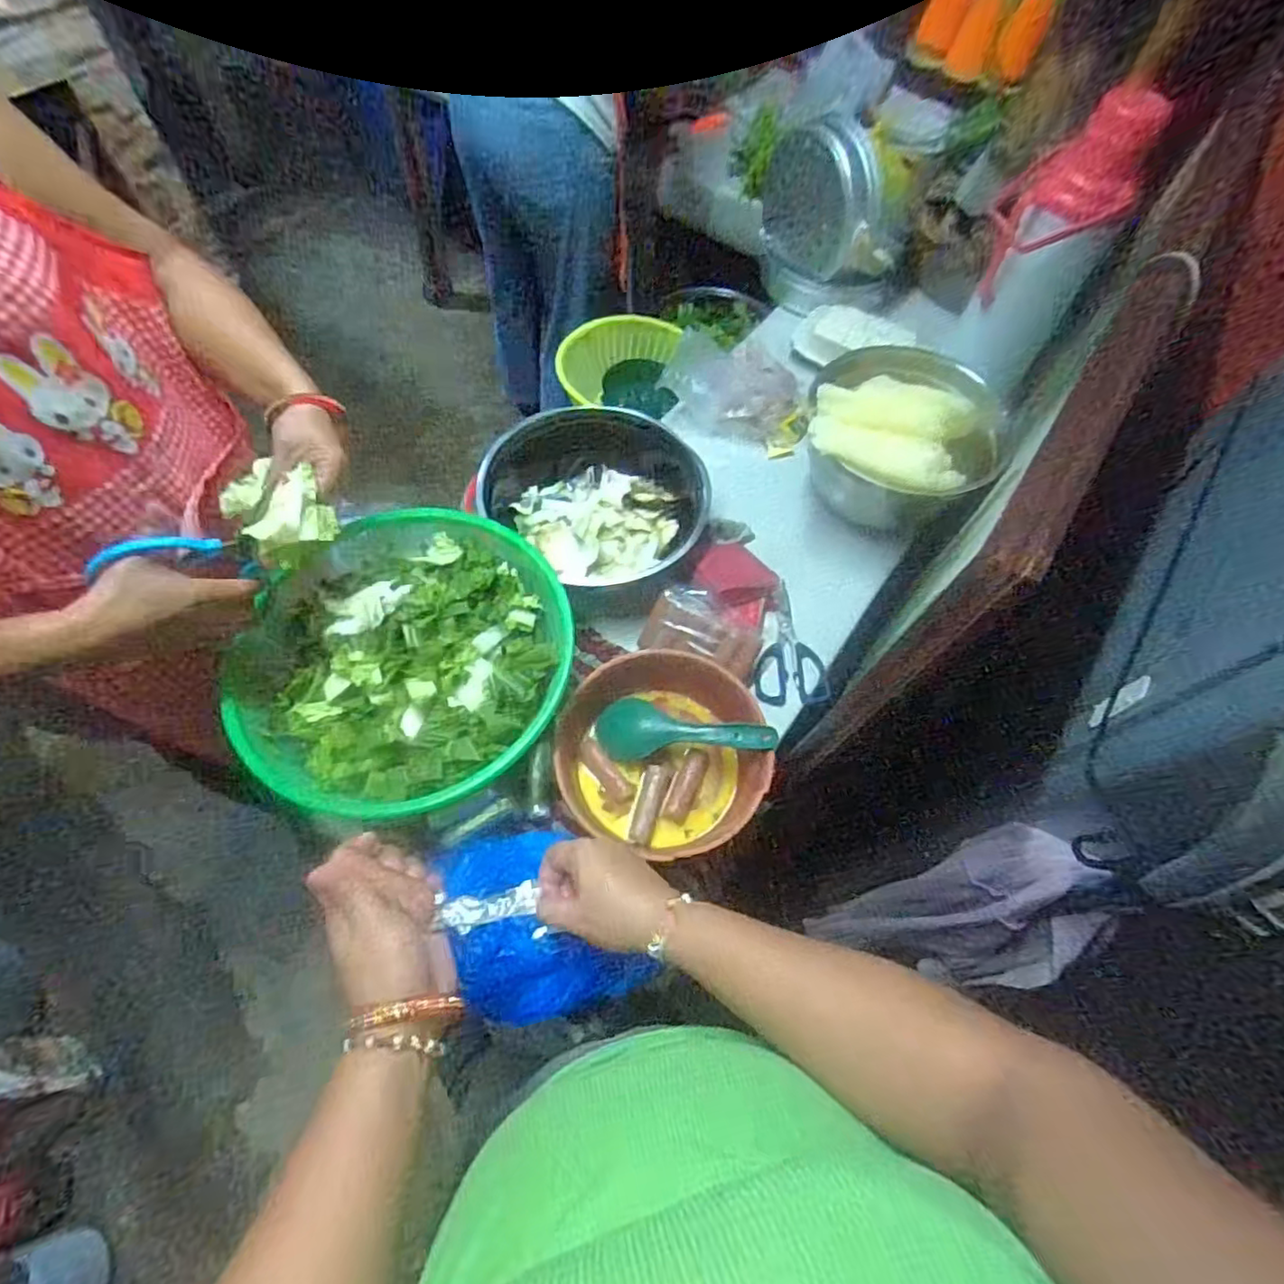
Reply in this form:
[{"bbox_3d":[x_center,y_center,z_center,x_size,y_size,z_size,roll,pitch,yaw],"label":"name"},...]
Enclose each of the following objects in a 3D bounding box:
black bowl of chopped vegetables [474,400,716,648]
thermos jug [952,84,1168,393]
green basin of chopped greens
[{"bbox_3d":[-0.047,-0.178,0.827,0.250,0.093,0.256,2,62,-3],"label":"black bowl of chopped vegetables"},{"bbox_3d":[0.518,-0.514,0.834,0.127,0.319,0.116,24,37,9],"label":"thermos jug"},{"bbox_3d":[-0.229,0.003,0.638,0.307,0.109,0.304,11,62,2],"label":"green basin of chopped greens"}]

